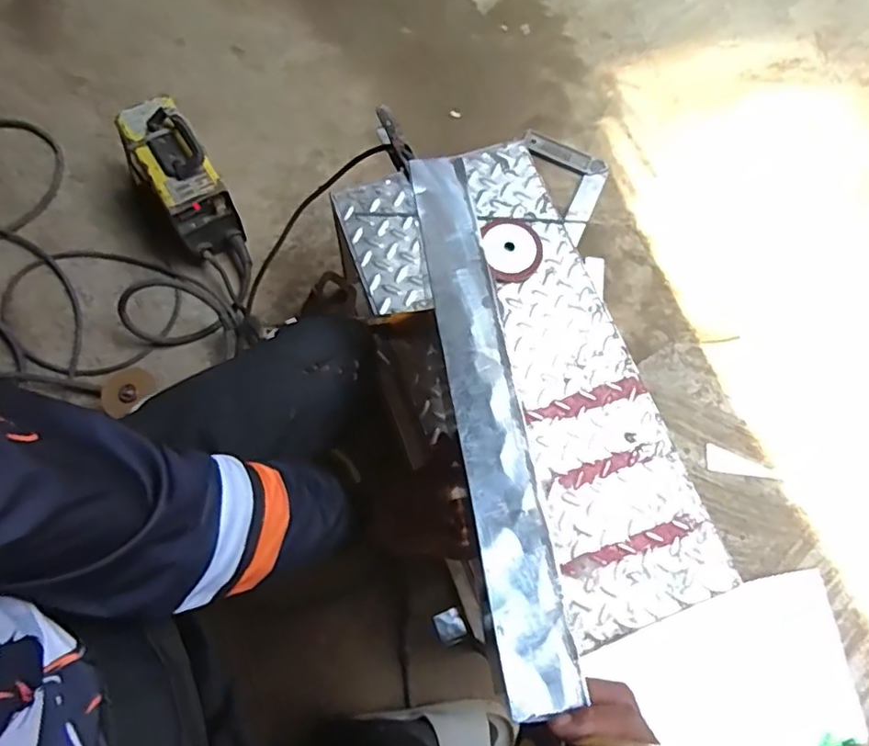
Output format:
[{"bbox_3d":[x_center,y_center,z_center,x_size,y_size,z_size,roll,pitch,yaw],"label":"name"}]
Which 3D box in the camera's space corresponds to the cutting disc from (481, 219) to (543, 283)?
[{"bbox_3d":[0.108,-0.171,0.836,0.085,0.008,0.097,-9,74,-16],"label":"cutting disc"}]

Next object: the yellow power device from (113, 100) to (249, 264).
[{"bbox_3d":[-0.449,-0.339,1.050,0.119,0.172,0.230,-31,76,-12],"label":"yellow power device"}]

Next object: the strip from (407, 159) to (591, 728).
[{"bbox_3d":[0.037,0.010,0.456,0.051,0.009,0.432,-8,66,-4],"label":"strip"}]

